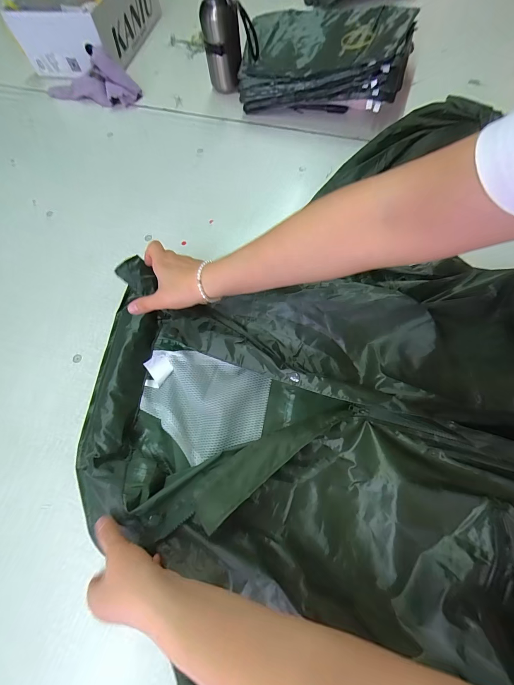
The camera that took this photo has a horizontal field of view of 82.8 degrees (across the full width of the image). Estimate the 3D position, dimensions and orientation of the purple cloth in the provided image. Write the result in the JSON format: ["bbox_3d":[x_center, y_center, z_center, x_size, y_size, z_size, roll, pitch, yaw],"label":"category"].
[{"bbox_3d":[-0.396,-0.627,0.689,0.247,0.068,0.092,16,69,8],"label":"purple cloth"}]

